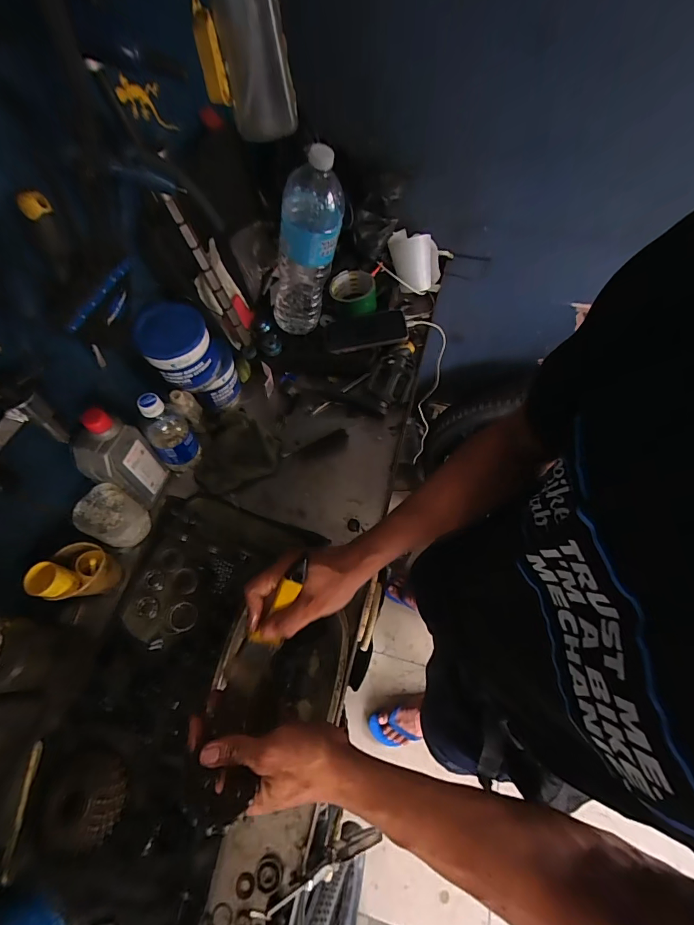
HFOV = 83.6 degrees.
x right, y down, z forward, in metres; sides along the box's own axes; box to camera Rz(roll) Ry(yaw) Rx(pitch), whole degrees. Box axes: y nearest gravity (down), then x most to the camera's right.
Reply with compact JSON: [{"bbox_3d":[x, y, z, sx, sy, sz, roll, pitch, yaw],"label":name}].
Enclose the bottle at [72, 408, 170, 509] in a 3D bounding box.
[{"bbox_3d":[-0.326,-0.001,0.568,0.049,0.172,0.081,15,63,10],"label":"bottle"}]

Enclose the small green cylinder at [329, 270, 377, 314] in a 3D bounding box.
[{"bbox_3d":[0.013,-0.315,0.729,0.084,0.040,0.087,-3,61,0],"label":"small green cylinder"}]

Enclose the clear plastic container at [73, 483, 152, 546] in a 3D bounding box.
[{"bbox_3d":[-0.335,0.083,0.565,0.063,0.090,0.068,-1,61,1],"label":"clear plastic container"}]

